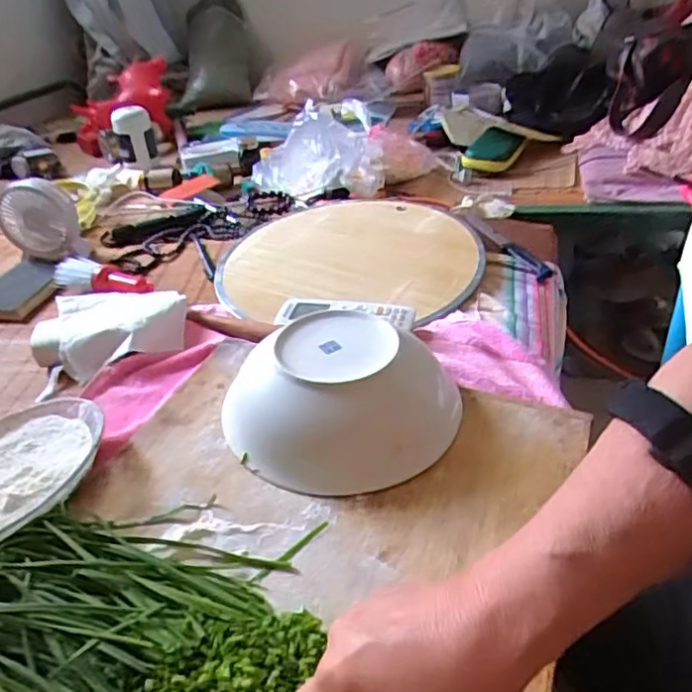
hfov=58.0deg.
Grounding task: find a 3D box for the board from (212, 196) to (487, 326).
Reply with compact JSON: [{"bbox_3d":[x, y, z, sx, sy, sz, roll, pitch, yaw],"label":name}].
[{"bbox_3d":[0.007,-0.130,0.836,0.335,0.024,0.311,-4,33,4],"label":"board"}]

